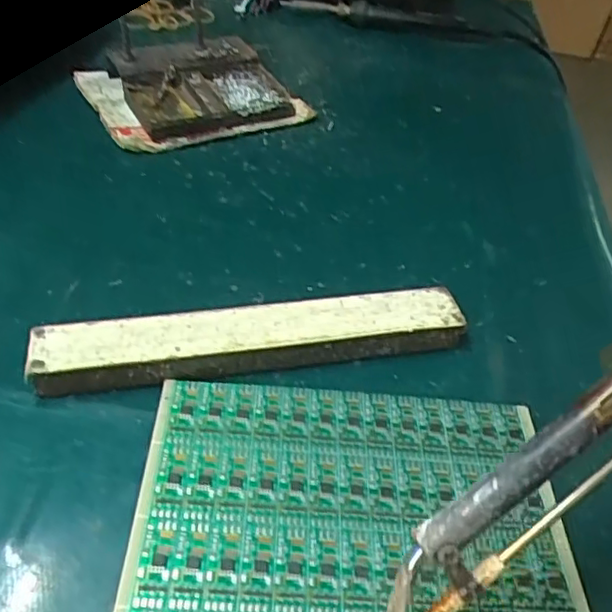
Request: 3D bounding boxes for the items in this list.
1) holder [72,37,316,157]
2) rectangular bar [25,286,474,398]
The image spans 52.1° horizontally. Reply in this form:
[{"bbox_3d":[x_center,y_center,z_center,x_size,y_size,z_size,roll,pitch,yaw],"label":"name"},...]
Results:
[{"bbox_3d":[-0.087,-0.167,0.479,0.144,0.034,0.115,-20,48,-26],"label":"holder"},{"bbox_3d":[-0.022,0.015,0.296,0.197,0.019,0.028,-6,43,-13],"label":"rectangular bar"}]

